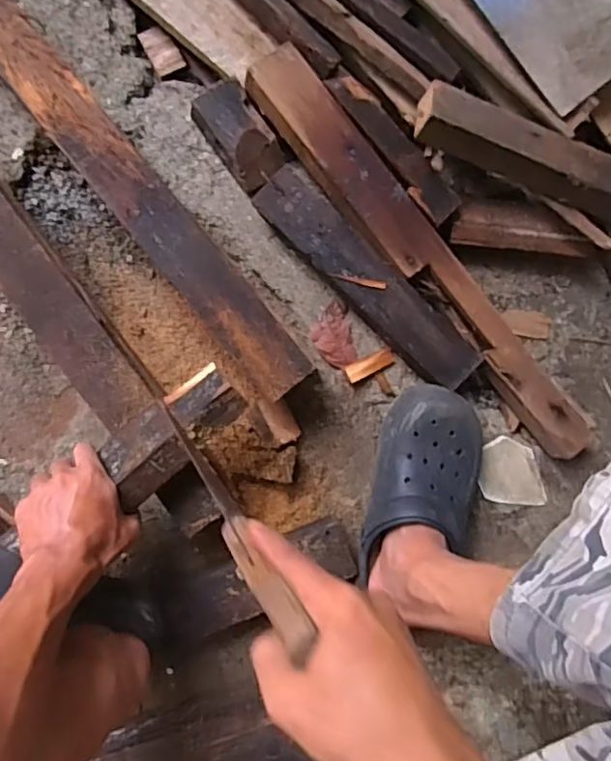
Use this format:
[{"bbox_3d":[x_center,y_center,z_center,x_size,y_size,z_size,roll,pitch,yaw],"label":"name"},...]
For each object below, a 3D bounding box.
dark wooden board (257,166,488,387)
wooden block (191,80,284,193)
[{"bbox_3d":[0.071,-0.114,0.695,0.074,0.049,0.305,-44,91,-8],"label":"dark wooden board"},{"bbox_3d":[-0.072,-0.277,0.690,0.062,0.049,0.114,-35,90,-8],"label":"wooden block"}]

